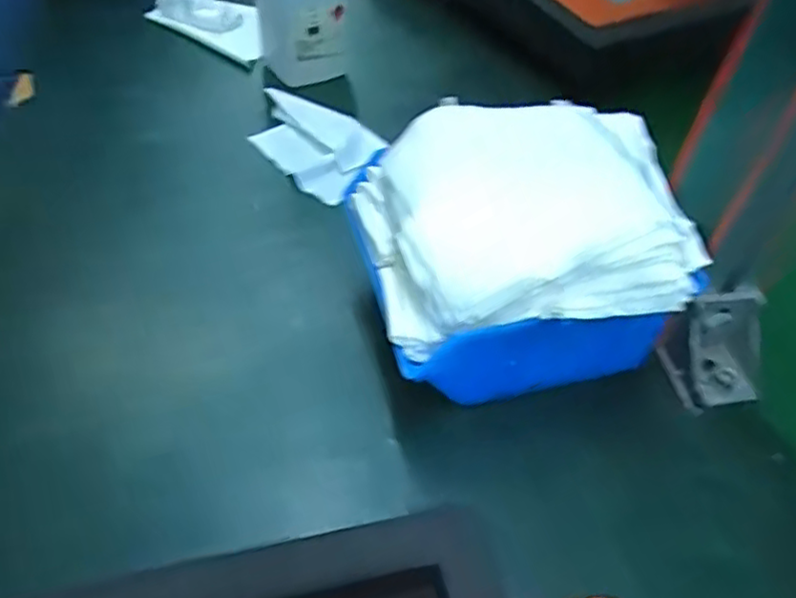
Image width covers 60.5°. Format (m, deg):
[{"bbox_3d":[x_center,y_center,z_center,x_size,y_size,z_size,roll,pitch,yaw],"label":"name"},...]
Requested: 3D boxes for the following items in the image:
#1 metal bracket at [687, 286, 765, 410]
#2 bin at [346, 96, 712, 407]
[{"bbox_3d":[0.158,0.023,0.323,0.043,0.038,0.039,-7,50,-12],"label":"metal bracket"},{"bbox_3d":[0.054,-0.018,0.313,0.135,0.103,0.110,-2,49,-8],"label":"bin"}]

